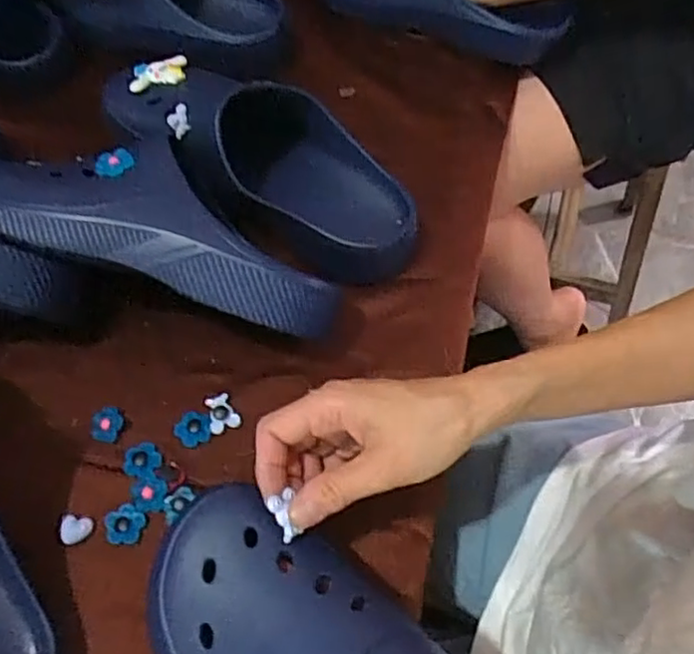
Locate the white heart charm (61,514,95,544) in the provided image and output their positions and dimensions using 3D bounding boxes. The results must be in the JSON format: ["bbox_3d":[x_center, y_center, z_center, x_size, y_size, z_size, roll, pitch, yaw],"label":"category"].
[{"bbox_3d":[-0.174,0.130,0.425,0.018,0.004,0.018,6,60,3],"label":"white heart charm"}]

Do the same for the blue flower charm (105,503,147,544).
[{"bbox_3d":[-0.142,0.127,0.425,0.024,0.009,0.023,0,60,0],"label":"blue flower charm"}]

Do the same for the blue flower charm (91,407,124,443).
[{"bbox_3d":[-0.167,0.069,0.462,0.020,0.011,0.024,1,60,0],"label":"blue flower charm"}]

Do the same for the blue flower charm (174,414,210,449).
[{"bbox_3d":[-0.107,0.070,0.456,0.024,0.005,0.024,0,60,0],"label":"blue flower charm"}]

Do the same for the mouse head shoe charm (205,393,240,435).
[{"bbox_3d":[-0.087,0.059,0.462,0.020,0.004,0.027,-16,61,-9],"label":"mouse head shoe charm"}]

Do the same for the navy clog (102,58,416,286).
[{"bbox_3d":[-0.073,-0.133,0.533,0.285,0.083,0.116,31,65,16],"label":"navy clog"}]

